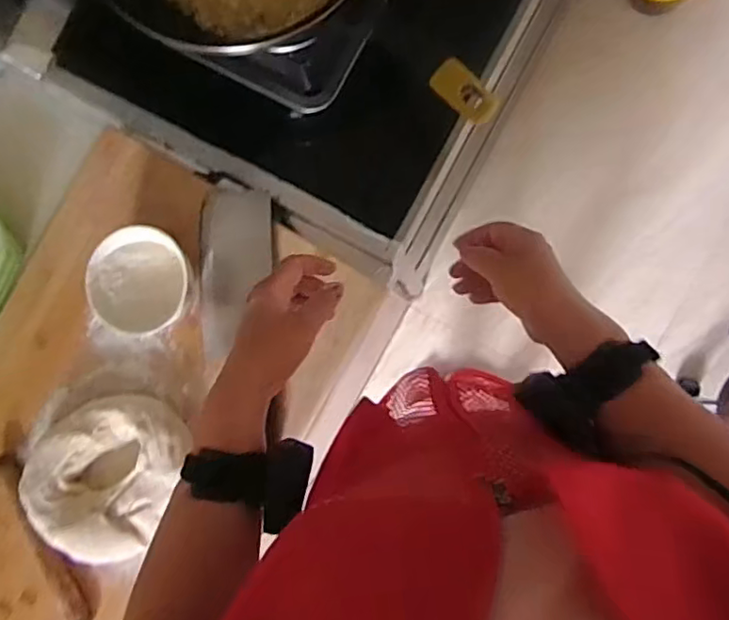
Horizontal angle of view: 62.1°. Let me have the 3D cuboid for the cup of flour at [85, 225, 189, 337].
[{"bbox_3d":[-0.240,-0.033,0.669,0.107,0.062,0.108,0,88,8],"label":"cup of flour"}]

